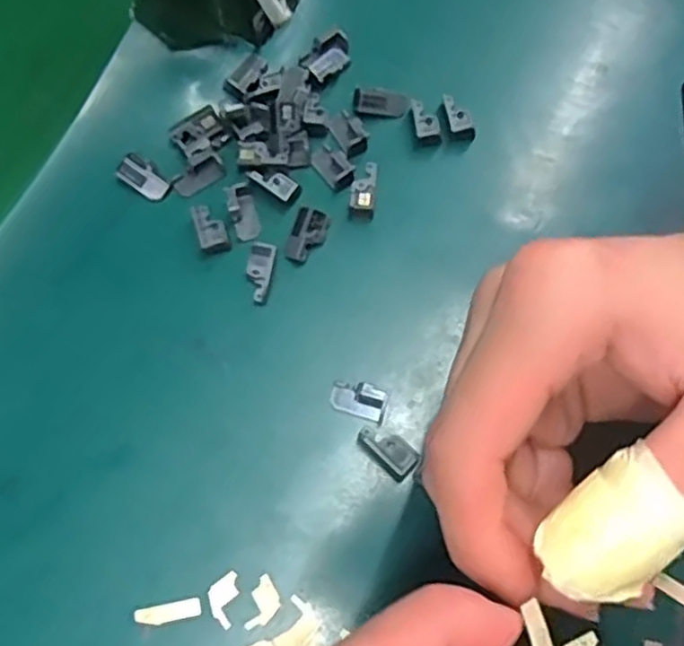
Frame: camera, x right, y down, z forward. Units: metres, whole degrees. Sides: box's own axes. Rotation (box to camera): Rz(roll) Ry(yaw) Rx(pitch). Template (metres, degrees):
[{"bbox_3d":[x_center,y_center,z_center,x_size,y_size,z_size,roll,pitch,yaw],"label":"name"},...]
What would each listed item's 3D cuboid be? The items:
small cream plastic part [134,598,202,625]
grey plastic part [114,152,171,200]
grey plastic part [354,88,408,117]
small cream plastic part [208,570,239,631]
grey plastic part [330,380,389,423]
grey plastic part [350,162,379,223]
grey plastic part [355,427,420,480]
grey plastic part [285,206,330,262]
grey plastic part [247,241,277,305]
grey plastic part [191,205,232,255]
[{"bbox_3d":[-0.059,0.098,0.240,0.022,0.004,0.006,-11,70,-5],"label":"small cream plastic part"},{"bbox_3d":[-0.082,-0.061,0.294,0.020,0.008,0.012,32,73,10],"label":"grey plastic part"},{"bbox_3d":[0.016,-0.095,0.306,0.023,0.004,0.011,8,70,2],"label":"grey plastic part"},{"bbox_3d":[-0.040,0.094,0.241,0.010,0.004,0.017,-10,70,-5],"label":"small cream plastic part"},{"bbox_3d":[0.006,0.028,0.264,0.021,0.004,0.013,17,70,5],"label":"grey plastic part"},{"bbox_3d":[0.009,-0.054,0.291,0.010,0.009,0.021,7,70,2],"label":"grey plastic part"},{"bbox_3d":[0.017,0.045,0.257,0.022,0.004,0.013,43,75,14],"label":"grey plastic part"},{"bbox_3d":[-0.014,-0.036,0.286,0.013,0.008,0.022,19,71,6],"label":"grey plastic part"},{"bbox_3d":[-0.033,-0.021,0.282,0.010,0.007,0.025,10,70,3],"label":"grey plastic part"},{"bbox_3d":[-0.053,-0.039,0.289,0.012,0.005,0.022,-18,71,-7],"label":"grey plastic part"}]

